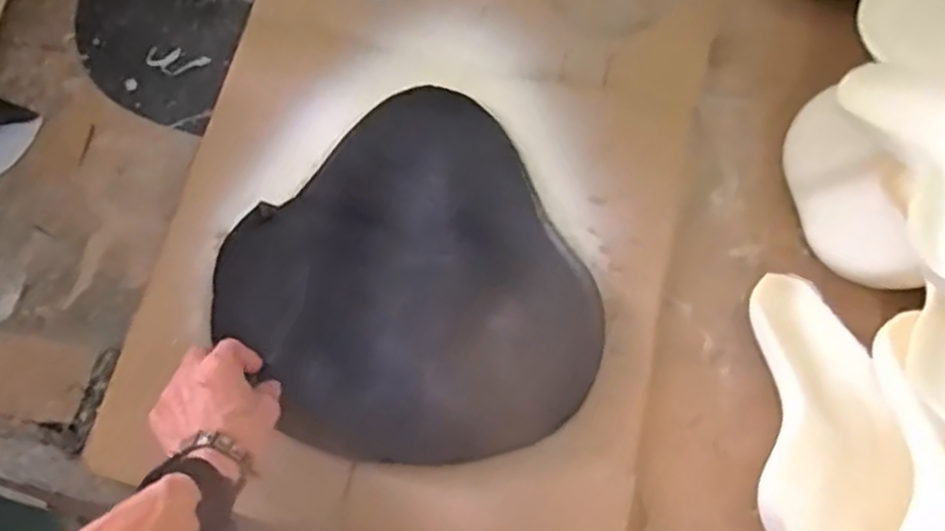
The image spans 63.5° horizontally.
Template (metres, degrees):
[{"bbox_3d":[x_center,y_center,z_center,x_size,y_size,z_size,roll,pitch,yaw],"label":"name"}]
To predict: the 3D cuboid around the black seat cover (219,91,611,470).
[{"bbox_3d":[-0.069,0.014,0.711,0.301,0.050,0.348,-23,69,-6],"label":"black seat cover"}]

